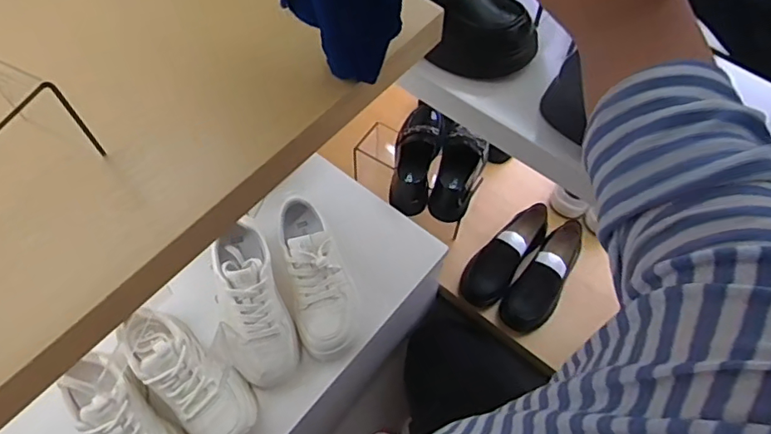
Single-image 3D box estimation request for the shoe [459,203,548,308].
[{"bbox_3d":[0.227,0.068,0.982,0.085,0.075,0.232,38,80,20],"label":"shoe"}]

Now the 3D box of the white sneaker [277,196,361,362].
[{"bbox_3d":[-0.096,0.091,0.754,0.094,0.089,0.218,-17,77,-10],"label":"white sneaker"}]

